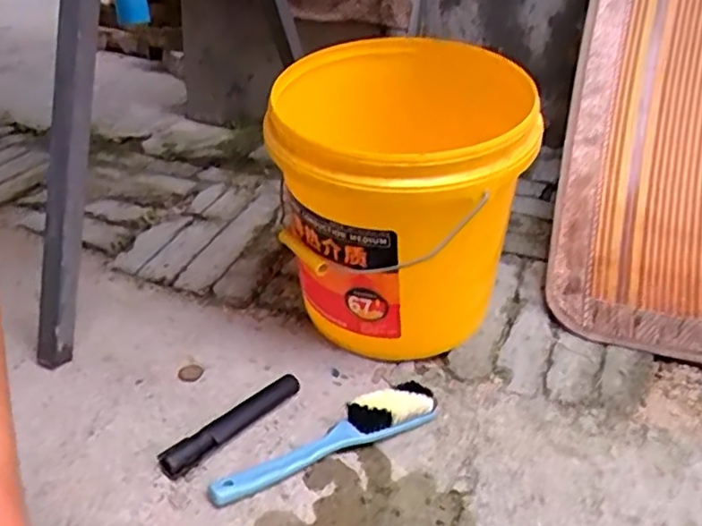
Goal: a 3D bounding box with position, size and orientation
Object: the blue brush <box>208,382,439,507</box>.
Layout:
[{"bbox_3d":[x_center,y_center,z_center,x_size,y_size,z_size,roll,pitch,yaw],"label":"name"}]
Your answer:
[{"bbox_3d":[-0.022,0.158,0.597,0.226,0.029,0.042,-14,35,-26],"label":"blue brush"}]

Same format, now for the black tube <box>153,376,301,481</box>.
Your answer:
[{"bbox_3d":[-0.108,0.149,0.608,0.023,0.022,0.154,26,38,33],"label":"black tube"}]

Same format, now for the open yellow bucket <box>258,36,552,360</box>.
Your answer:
[{"bbox_3d":[0.046,-0.057,0.710,0.262,0.288,0.237,5,31,3],"label":"open yellow bucket"}]

